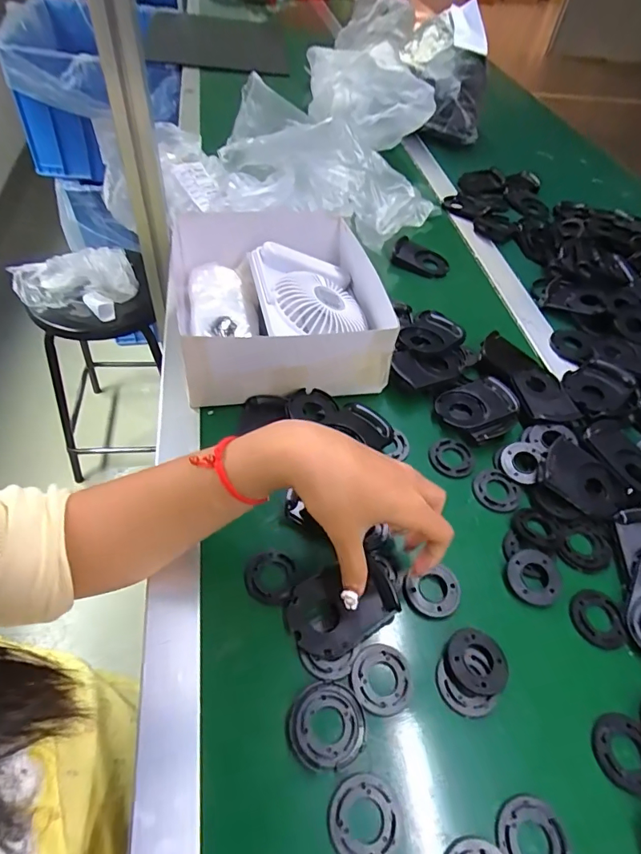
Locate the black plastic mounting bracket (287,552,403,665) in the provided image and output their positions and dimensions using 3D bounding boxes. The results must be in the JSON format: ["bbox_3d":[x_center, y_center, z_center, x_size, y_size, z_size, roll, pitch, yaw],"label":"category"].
[{"bbox_3d":[0.015,0.132,0.342,0.079,0.016,0.059,-25,58,-22],"label":"black plastic mounting bracket"}]

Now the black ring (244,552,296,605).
[{"bbox_3d":[-0.039,0.116,0.359,0.038,0.005,0.040,4,52,-4],"label":"black ring"}]

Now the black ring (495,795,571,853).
[{"bbox_3d":[0.130,0.252,0.277,0.040,0.004,0.044,4,52,-4],"label":"black ring"}]

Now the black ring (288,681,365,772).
[{"bbox_3d":[0.005,0.197,0.303,0.049,0.004,0.048,4,52,-4],"label":"black ring"}]

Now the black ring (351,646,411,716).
[{"bbox_3d":[0.044,0.178,0.324,0.043,0.007,0.043,4,52,-4],"label":"black ring"}]

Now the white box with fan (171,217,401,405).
[{"bbox_3d":[-0.048,-0.151,0.513,0.225,0.086,0.260,-7,53,-13],"label":"white box with fan"}]

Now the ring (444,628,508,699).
[{"bbox_3d":[0.114,0.171,0.334,0.046,0.007,0.043,4,52,-4],"label":"ring"}]

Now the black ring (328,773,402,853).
[{"bbox_3d":[0.027,0.237,0.275,0.043,0.004,0.044,4,52,-4],"label":"black ring"}]

